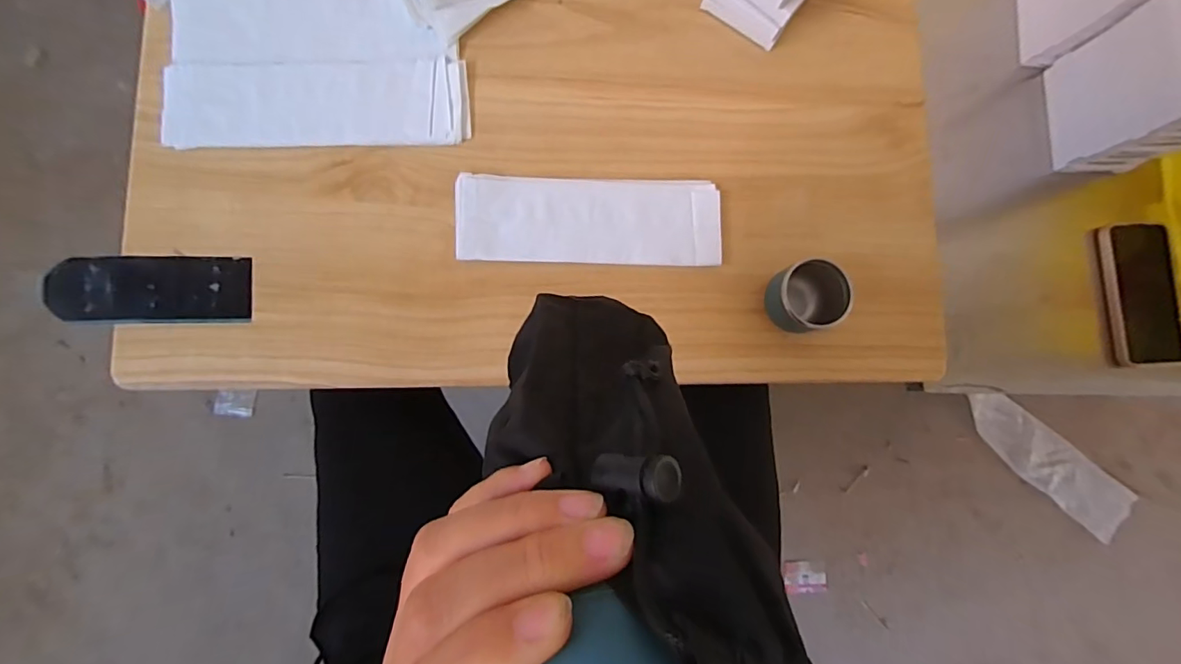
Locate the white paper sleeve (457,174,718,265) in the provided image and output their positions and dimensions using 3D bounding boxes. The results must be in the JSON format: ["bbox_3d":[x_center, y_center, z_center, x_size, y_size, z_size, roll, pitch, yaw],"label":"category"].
[{"bbox_3d":[0.001,-0.107,0.498,0.249,0.009,0.080,1,83,-5],"label":"white paper sleeve"}]

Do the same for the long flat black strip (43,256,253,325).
[{"bbox_3d":[-0.391,-0.037,0.457,0.174,0.006,0.059,0,83,-5],"label":"long flat black strip"}]

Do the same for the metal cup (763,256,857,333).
[{"bbox_3d":[0.197,-0.031,0.483,0.067,0.053,0.062,1,83,-5],"label":"metal cup"}]

